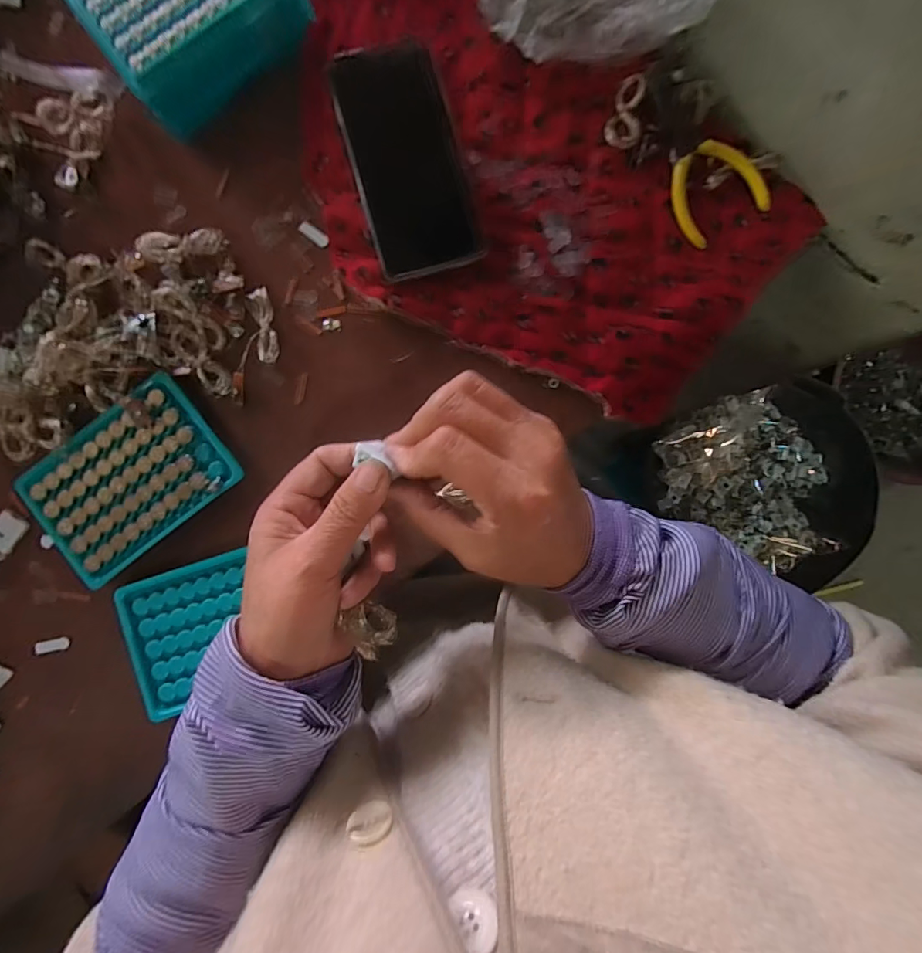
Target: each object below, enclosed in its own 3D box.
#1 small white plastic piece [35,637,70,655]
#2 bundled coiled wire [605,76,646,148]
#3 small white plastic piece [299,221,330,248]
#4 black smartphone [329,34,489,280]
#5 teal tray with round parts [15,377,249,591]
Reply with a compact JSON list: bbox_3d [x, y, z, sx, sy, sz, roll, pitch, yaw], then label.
[{"bbox_3d":[-0.293,0.121,0.328,0.021,0.004,0.009,-10,90,0],"label":"small white plastic piece"},{"bbox_3d":[0.120,-0.260,0.325,0.024,0.011,0.045,19,90,0],"label":"bundled coiled wire"},{"bbox_3d":[-0.109,-0.179,0.338,0.026,0.004,0.009,35,90,0],"label":"small white plastic piece"},{"bbox_3d":[-0.039,-0.225,0.326,0.074,0.008,0.160,-15,90,0],"label":"black smartphone"},{"bbox_3d":[-0.234,0.005,0.321,0.135,0.010,0.092,-38,90,0],"label":"teal tray with round parts"}]

